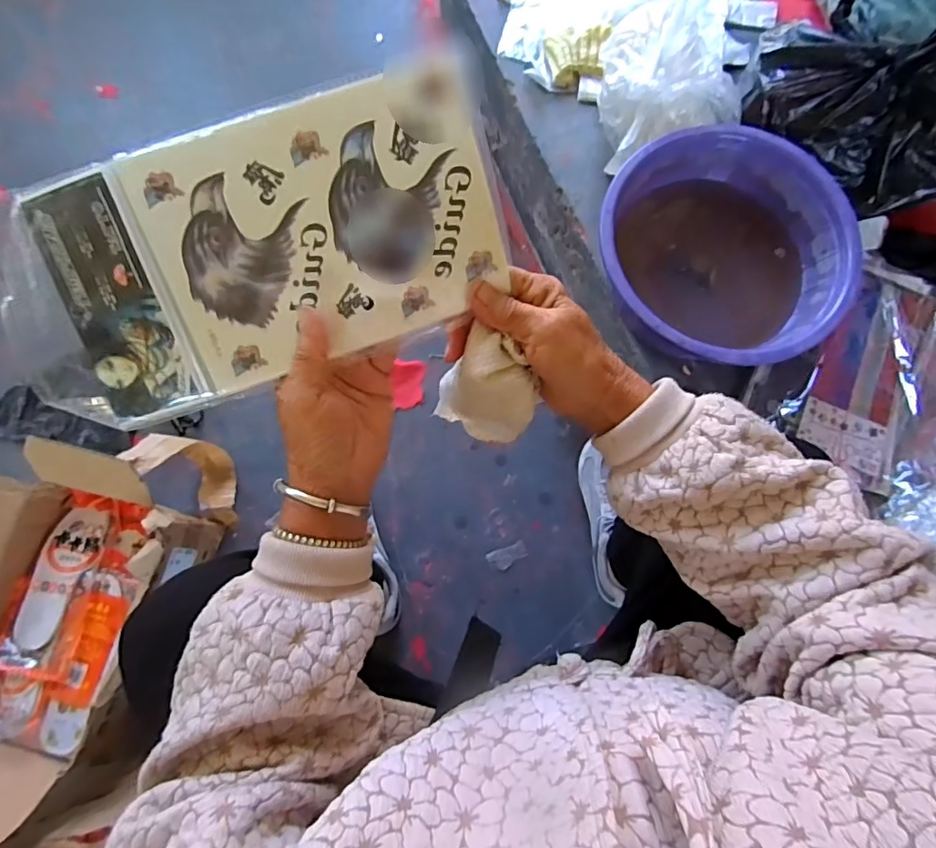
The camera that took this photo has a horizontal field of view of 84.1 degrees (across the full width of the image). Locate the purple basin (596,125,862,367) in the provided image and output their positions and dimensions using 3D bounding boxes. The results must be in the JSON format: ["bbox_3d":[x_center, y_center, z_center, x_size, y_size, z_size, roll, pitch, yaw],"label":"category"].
[{"bbox_3d":[0.295,-0.195,0.623,0.278,0.102,0.261,0,78,-1],"label":"purple basin"}]

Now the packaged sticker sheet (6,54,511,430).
[{"bbox_3d":[-0.120,-0.095,0.296,0.278,0.010,0.135,-18,105,0],"label":"packaged sticker sheet"}]

